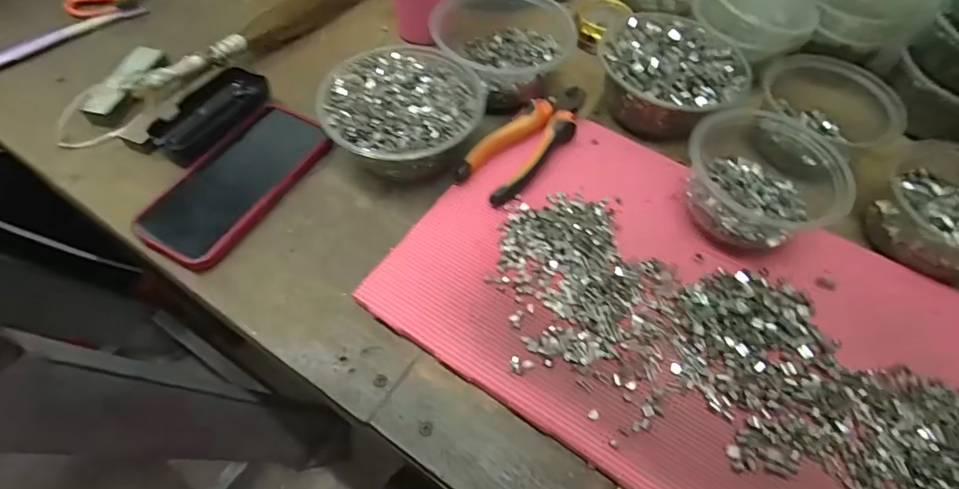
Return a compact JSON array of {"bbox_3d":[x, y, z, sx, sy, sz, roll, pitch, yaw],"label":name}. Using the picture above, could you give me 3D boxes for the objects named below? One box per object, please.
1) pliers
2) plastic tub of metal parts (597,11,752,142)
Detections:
[{"bbox_3d":[0.045,-0.096,0.426,0.051,0.018,0.145,36,63,18],"label":"pliers"},{"bbox_3d":[0.182,-0.164,0.460,0.132,0.055,0.128,1,59,-2],"label":"plastic tub of metal parts"}]

